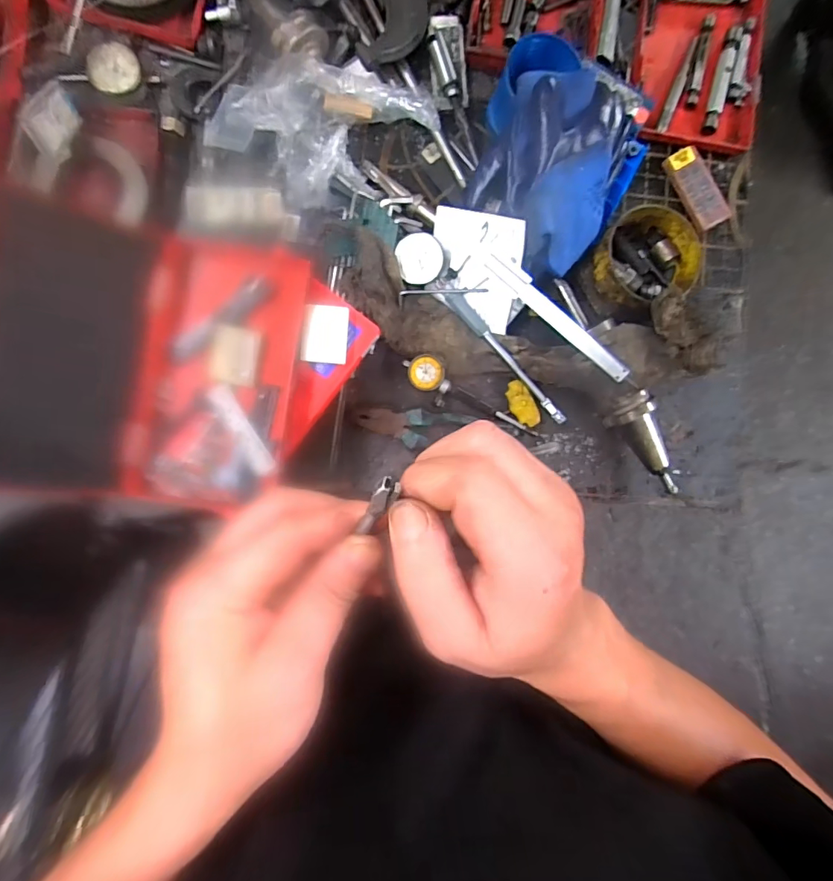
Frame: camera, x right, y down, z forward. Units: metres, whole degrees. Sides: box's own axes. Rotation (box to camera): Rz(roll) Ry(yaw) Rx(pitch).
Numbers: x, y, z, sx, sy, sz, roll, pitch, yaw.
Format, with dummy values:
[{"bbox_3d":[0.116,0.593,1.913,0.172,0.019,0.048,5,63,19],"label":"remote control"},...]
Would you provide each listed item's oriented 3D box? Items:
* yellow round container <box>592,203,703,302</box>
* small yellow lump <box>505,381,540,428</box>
[{"bbox_3d":[0.260,-0.210,0.557,0.115,0.054,0.108,-15,91,-5],"label":"yellow round container"},{"bbox_3d":[0.125,-0.042,0.564,0.030,0.004,0.058,-23,99,10],"label":"small yellow lump"}]

